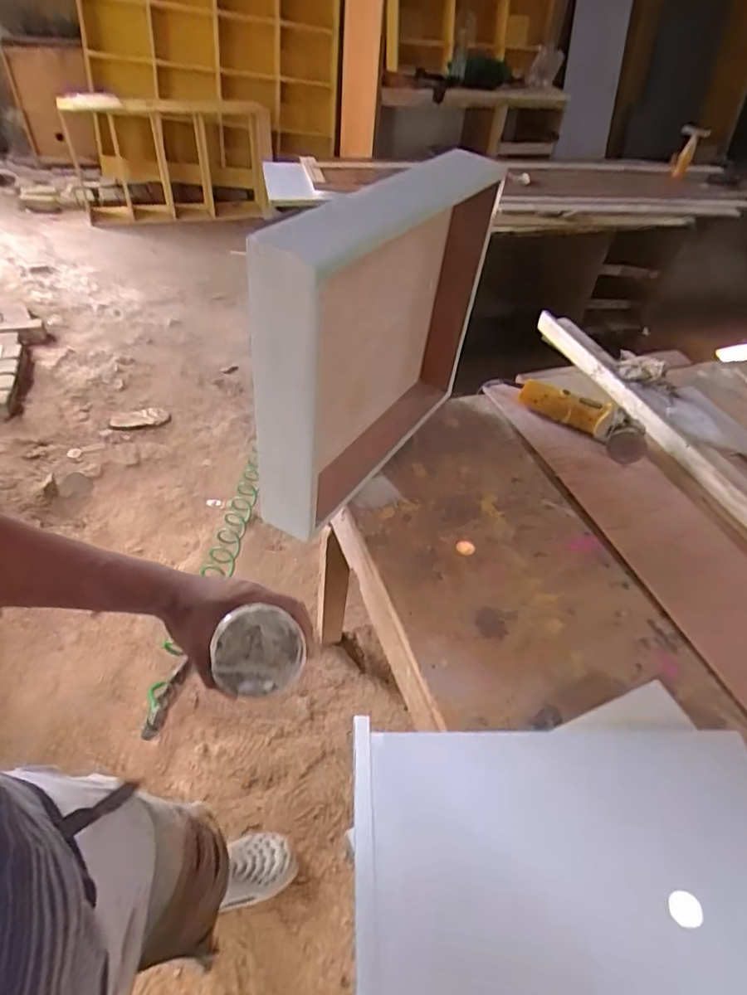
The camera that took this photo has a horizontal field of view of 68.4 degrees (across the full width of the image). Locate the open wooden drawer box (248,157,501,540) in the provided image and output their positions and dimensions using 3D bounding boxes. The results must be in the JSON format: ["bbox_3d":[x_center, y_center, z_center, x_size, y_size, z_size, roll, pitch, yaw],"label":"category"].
[{"bbox_3d":[0.013,-0.234,0.911,0.107,0.489,0.528,28,49,20],"label":"open wooden drawer box"}]

